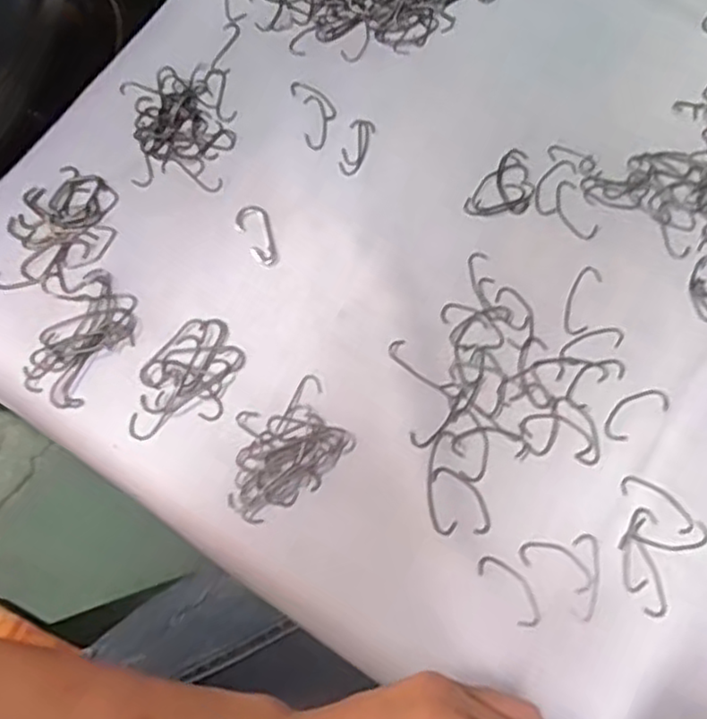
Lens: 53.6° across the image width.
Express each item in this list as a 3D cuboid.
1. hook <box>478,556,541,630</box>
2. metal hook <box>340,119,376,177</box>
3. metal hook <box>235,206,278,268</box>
[{"bbox_3d":[0.078,0.113,0.344,0.016,0.004,0.039,-37,77,-8],"label":"hook"},{"bbox_3d":[0.002,-0.126,0.412,0.014,0.004,0.038,17,76,6],"label":"metal hook"},{"bbox_3d":[-0.055,-0.069,0.395,0.019,0.004,0.038,-15,75,-3],"label":"metal hook"}]

